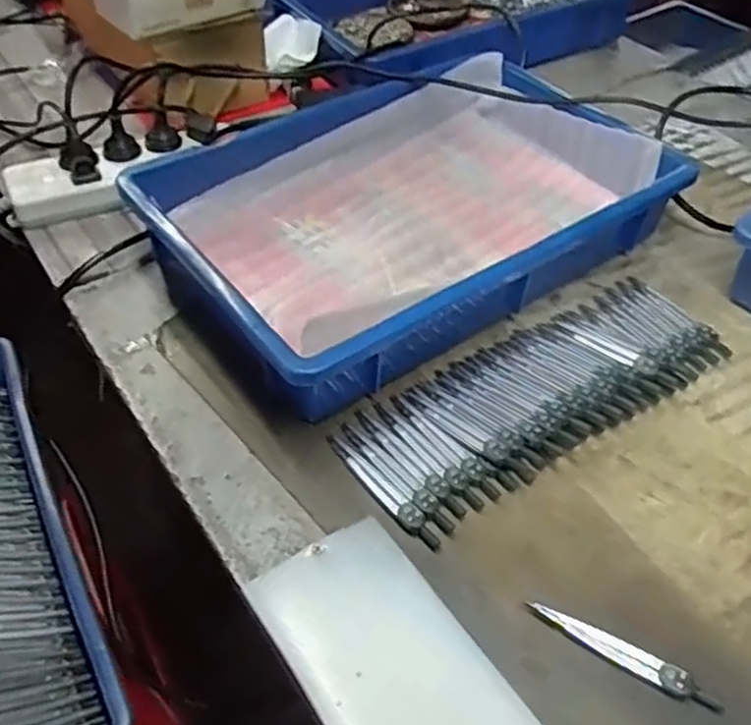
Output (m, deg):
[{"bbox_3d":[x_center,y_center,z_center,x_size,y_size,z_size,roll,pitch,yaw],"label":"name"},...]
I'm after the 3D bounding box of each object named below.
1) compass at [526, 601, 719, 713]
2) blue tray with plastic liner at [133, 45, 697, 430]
[{"bbox_3d":[0.144,0.166,0.419,0.111,0.007,0.018,25,51,21],"label":"compass"},{"bbox_3d":[0.028,-0.142,0.653,0.426,0.083,0.285,-28,53,-25],"label":"blue tray with plastic liner"}]

